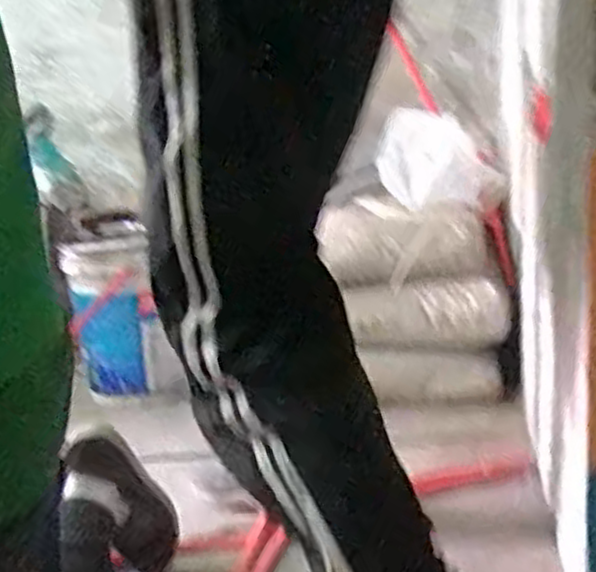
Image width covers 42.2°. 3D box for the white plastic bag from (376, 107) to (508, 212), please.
[{"bbox_3d":[0.323,-0.290,1.774,0.272,0.213,0.179,-2,13,9],"label":"white plastic bag"}]

